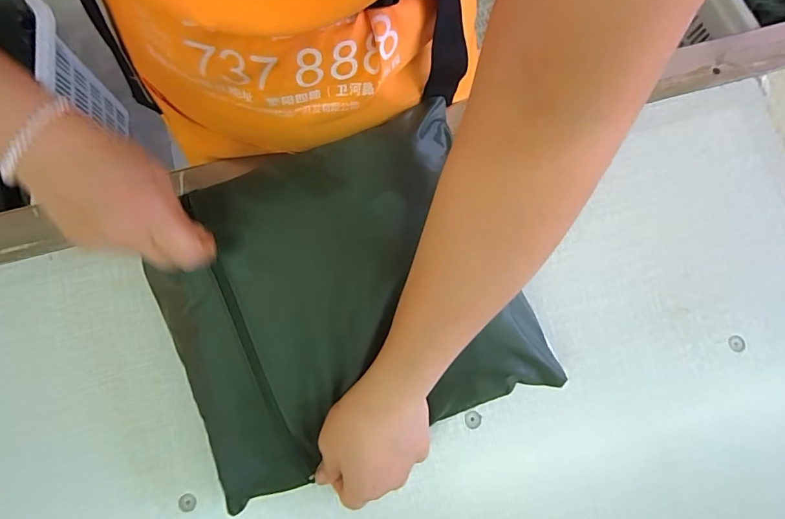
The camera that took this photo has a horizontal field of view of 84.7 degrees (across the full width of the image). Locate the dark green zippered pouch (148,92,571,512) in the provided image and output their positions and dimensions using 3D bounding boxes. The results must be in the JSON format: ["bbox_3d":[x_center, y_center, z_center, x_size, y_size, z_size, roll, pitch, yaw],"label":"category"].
[{"bbox_3d":[-0.041,0.032,0.332,0.261,0.042,0.229,-23,81,-5],"label":"dark green zippered pouch"}]

